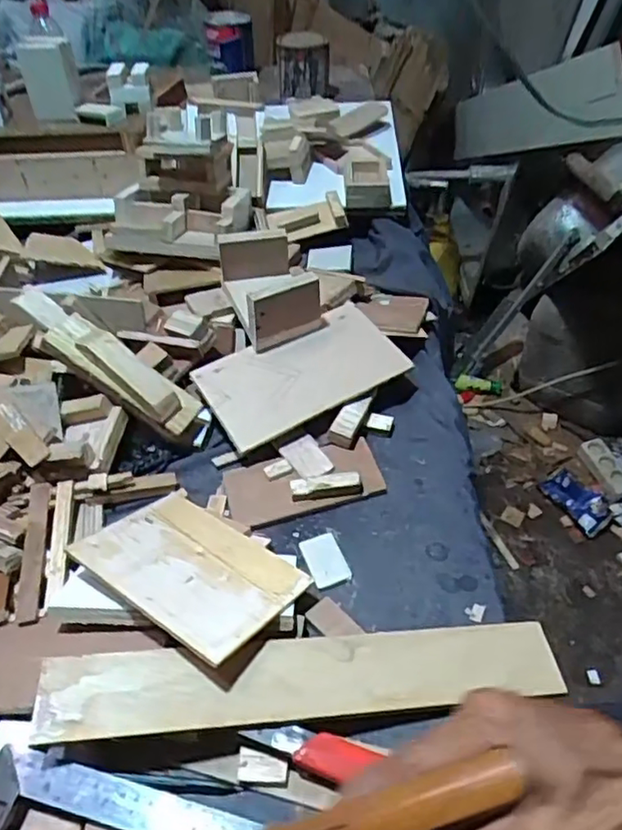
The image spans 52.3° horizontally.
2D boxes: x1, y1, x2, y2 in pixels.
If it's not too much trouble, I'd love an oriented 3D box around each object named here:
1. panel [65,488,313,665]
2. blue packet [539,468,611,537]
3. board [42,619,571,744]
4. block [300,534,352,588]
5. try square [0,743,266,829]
[{"bbox_3d":[-0.094,0.121,0.523,0.167,0.010,0.134,26,29,27],"label":"panel"},{"bbox_3d":[0.614,0.196,1.464,0.090,0.031,0.171,-25,49,-20],"label":"blue packet"},{"bbox_3d":[0.001,0.192,0.467,0.376,0.008,0.059,0,45,-10],"label":"board"},{"bbox_3d":[0.012,0.131,0.570,0.033,0.006,0.051,-16,47,-12],"label":"block"},{"bbox_3d":[-0.107,0.297,0.390,0.250,0.032,0.110,9,47,12],"label":"try square"}]

